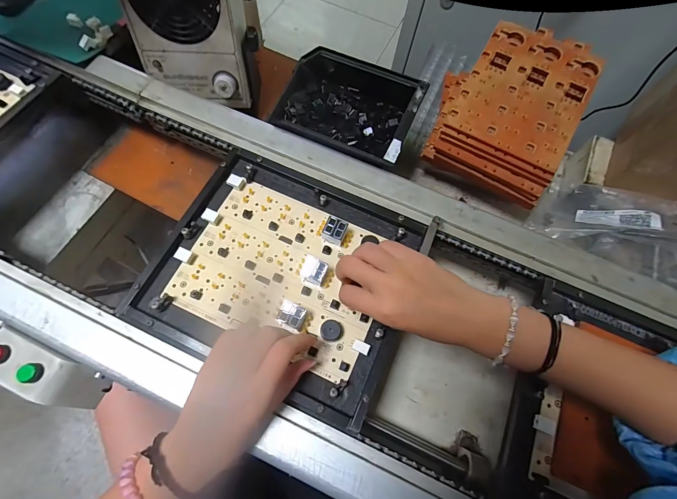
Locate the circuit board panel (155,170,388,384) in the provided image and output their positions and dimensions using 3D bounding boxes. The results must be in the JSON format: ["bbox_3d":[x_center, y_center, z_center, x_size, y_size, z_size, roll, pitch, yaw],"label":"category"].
[{"bbox_3d":[-0.058,0.020,0.353,0.216,0.027,0.162,23,72,5],"label":"circuit board panel"}]

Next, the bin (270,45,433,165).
[{"bbox_3d":[0.012,-0.202,0.451,0.186,0.062,0.149,22,71,7],"label":"bin"}]

